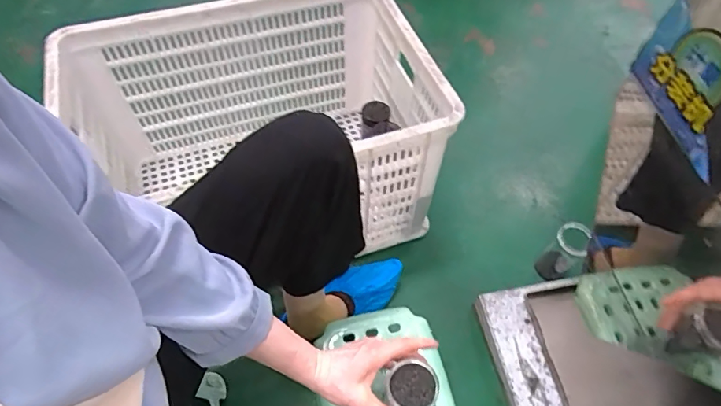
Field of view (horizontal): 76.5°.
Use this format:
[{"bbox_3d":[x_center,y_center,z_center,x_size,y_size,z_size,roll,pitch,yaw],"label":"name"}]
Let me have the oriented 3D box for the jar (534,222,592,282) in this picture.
[{"bbox_3d":[0.388,0.091,0.875,0.066,0.136,0.064,0,57,0],"label":"jar"}]

